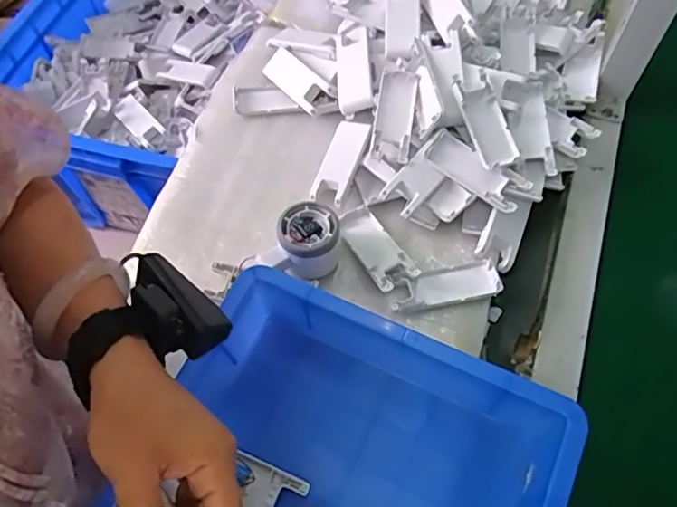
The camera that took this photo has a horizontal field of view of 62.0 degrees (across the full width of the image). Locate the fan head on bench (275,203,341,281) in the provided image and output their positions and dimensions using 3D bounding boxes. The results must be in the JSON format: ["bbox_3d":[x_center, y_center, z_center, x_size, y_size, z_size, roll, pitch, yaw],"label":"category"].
[{"bbox_3d":[-0.028,-0.007,0.534,0.056,0.049,0.065,3,63,5],"label":"fan head on bench"}]

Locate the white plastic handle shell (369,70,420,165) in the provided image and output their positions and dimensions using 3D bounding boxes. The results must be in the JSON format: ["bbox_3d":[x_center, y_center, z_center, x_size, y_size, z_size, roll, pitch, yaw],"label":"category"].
[{"bbox_3d":[0.057,-0.145,0.573,0.040,0.016,0.101,7,64,6],"label":"white plastic handle shell"}]

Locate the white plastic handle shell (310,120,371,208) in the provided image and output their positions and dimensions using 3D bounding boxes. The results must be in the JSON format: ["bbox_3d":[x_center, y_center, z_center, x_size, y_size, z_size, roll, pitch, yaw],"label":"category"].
[{"bbox_3d":[0.002,-0.097,0.595,0.043,0.026,0.095,16,65,10],"label":"white plastic handle shell"}]

